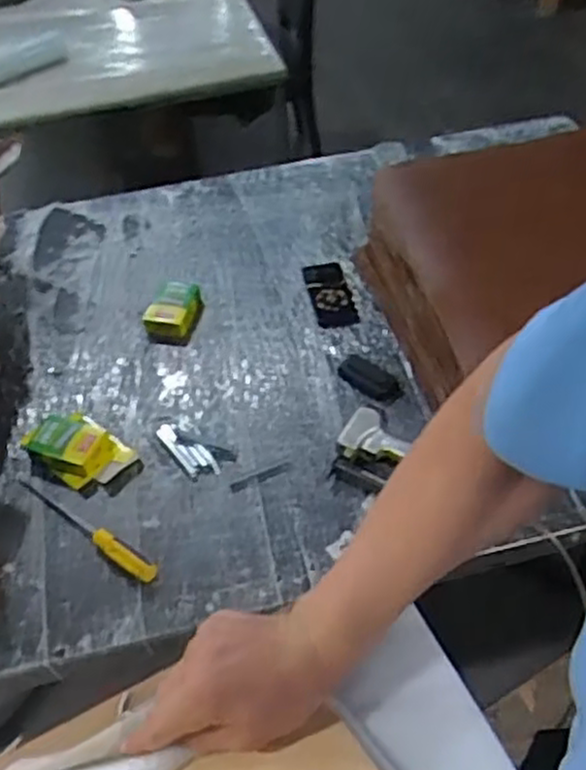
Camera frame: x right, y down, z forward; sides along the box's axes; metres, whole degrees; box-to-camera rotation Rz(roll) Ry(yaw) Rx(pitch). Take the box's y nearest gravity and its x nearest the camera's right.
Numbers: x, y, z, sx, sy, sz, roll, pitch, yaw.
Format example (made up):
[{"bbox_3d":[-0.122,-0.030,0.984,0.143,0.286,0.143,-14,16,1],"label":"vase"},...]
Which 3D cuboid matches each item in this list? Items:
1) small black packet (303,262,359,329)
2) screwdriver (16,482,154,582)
[{"bbox_3d":[0.069,-0.179,1.435,0.076,0.005,0.190,-10,48,-5],"label":"small black packet"},{"bbox_3d":[-0.308,0.204,1.107,0.283,0.024,0.031,28,56,26],"label":"screwdriver"}]

